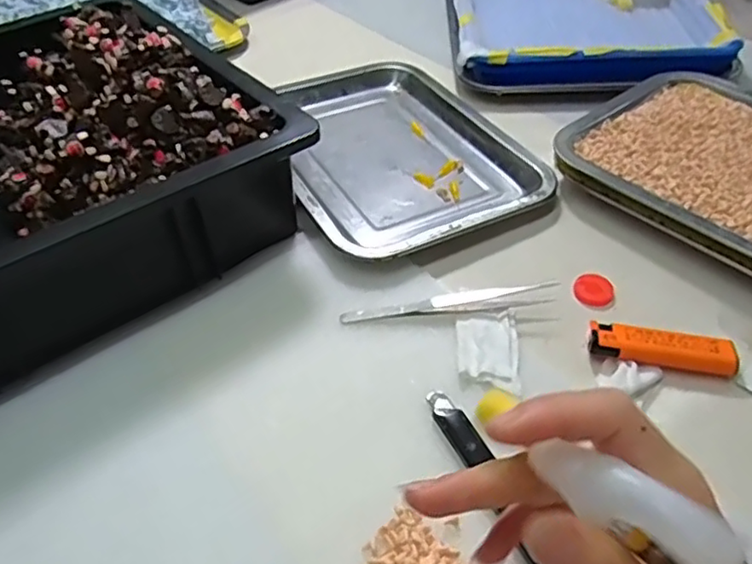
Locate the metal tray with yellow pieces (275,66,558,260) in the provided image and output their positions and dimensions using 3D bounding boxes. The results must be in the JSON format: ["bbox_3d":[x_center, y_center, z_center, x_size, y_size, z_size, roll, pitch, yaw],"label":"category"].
[{"bbox_3d":[0.009,-0.114,0.526,0.182,0.030,0.247,-23,49,-18],"label":"metal tray with yellow pieces"}]

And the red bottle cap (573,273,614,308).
[{"bbox_3d":[0.144,0.005,0.420,0.024,0.006,0.025,-2,46,2],"label":"red bottle cap"}]

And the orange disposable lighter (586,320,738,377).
[{"bbox_3d":[0.168,0.038,0.372,0.080,0.012,0.021,10,52,7],"label":"orange disposable lighter"}]

